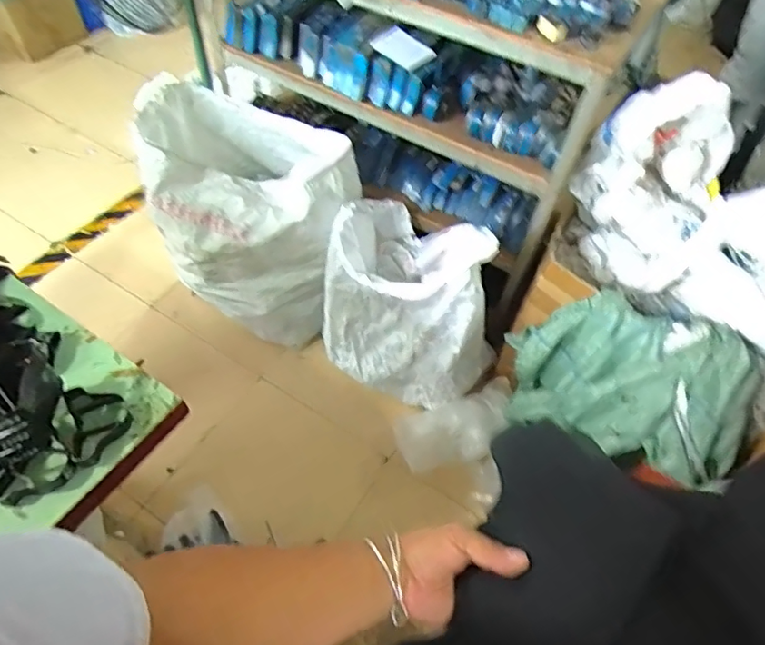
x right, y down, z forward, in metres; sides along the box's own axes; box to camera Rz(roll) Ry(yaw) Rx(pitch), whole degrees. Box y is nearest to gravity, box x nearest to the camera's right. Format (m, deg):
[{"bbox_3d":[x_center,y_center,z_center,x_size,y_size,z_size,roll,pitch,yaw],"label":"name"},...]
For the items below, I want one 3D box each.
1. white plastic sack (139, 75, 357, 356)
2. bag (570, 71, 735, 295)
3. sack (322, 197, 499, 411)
[{"bbox_3d":[-0.404,-0.354,1.684,0.619,0.720,0.482,14,55,8],"label":"white plastic sack"},{"bbox_3d":[0.641,-0.330,1.287,0.326,0.424,0.285,25,57,15],"label":"bag"},{"bbox_3d":[0.065,-0.037,1.568,0.341,0.595,0.507,-38,64,-26],"label":"sack"}]

